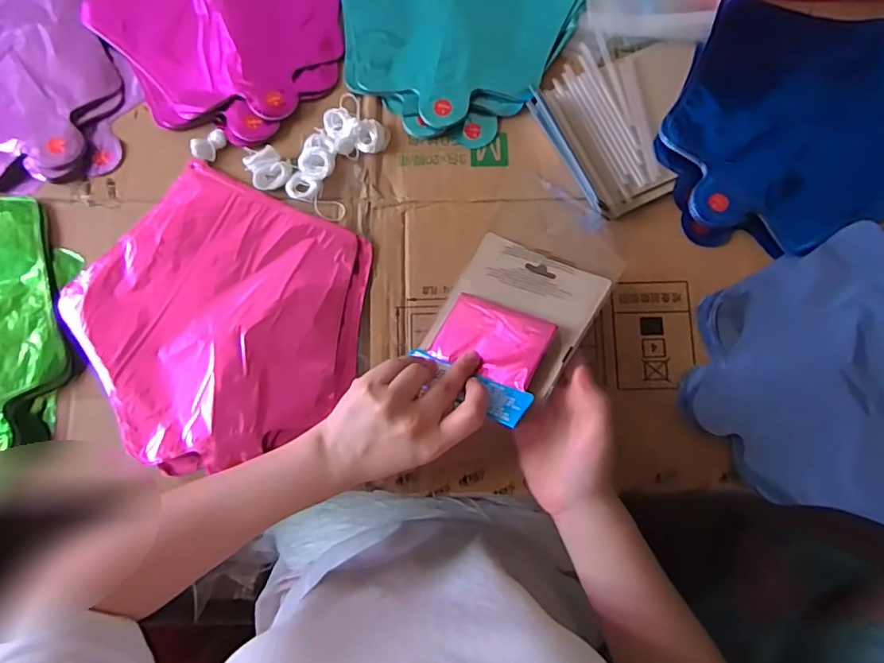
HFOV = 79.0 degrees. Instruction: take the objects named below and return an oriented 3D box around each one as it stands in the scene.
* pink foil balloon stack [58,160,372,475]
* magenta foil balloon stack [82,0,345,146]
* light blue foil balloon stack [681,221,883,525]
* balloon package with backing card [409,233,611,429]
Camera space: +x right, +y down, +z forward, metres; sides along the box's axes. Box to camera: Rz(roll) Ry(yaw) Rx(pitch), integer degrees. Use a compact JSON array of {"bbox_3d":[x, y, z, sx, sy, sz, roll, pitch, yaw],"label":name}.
[{"bbox_3d":[-0.181,-0.014,0.445,0.228,0.014,0.228,41,82,7],"label":"pink foil balloon stack"},{"bbox_3d":[-0.199,-0.309,0.499,0.247,0.009,0.236,41,83,7],"label":"magenta foil balloon stack"},{"bbox_3d":[0.330,0.037,0.427,0.242,0.015,0.221,35,82,6],"label":"light blue foil balloon stack"},{"bbox_3d":[0.049,-0.009,0.424,0.117,0.021,0.138,29,74,29],"label":"balloon package with backing card"}]

